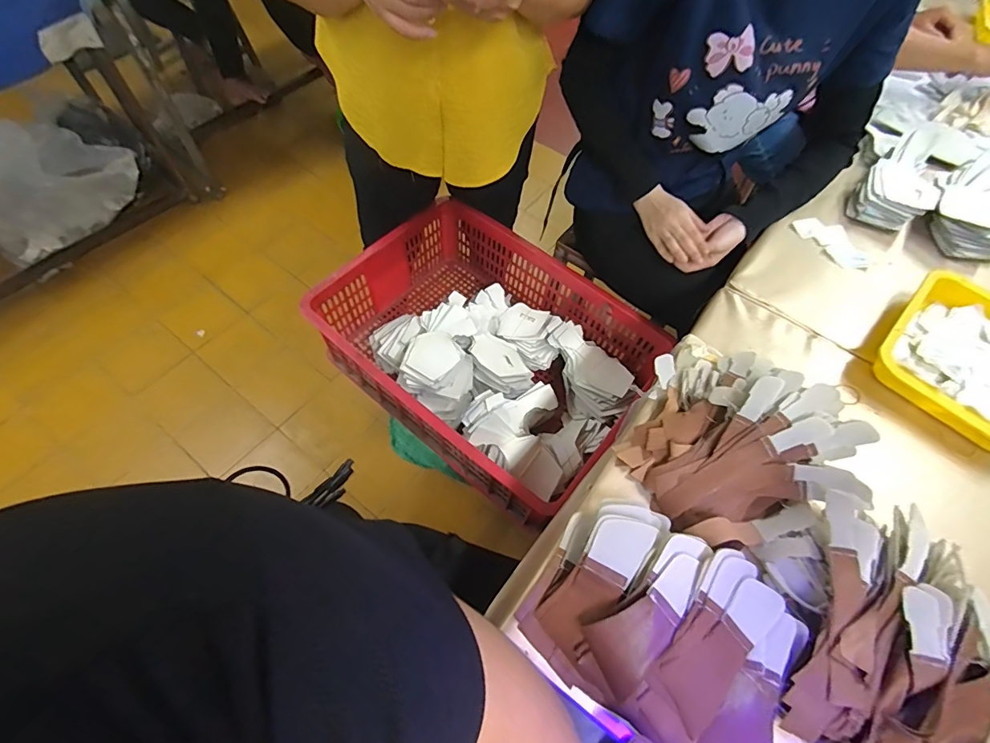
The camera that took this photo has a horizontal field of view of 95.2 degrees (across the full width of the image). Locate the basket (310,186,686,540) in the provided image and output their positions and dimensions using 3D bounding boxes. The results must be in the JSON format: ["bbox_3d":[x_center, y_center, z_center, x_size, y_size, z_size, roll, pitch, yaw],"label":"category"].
[{"bbox_3d":[-0.025,-0.060,0.930,0.551,0.180,0.435,36,65,16],"label":"basket"}]

